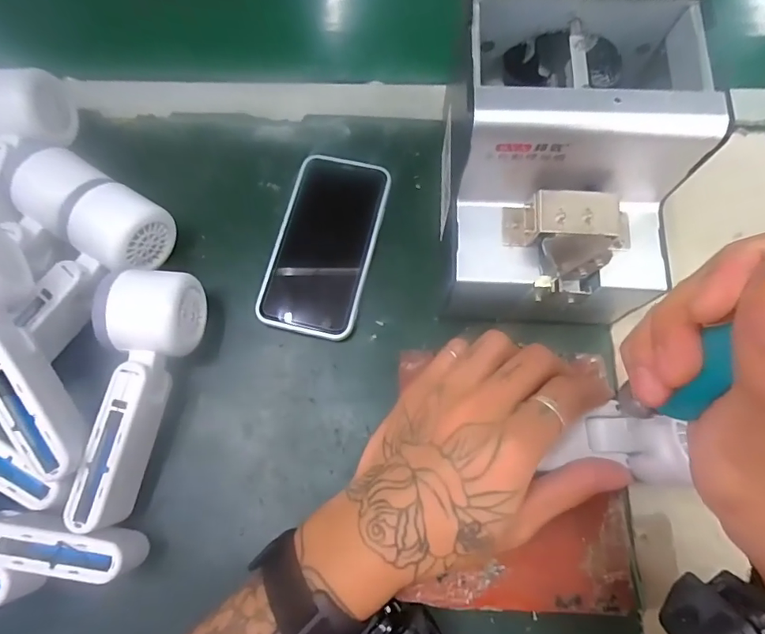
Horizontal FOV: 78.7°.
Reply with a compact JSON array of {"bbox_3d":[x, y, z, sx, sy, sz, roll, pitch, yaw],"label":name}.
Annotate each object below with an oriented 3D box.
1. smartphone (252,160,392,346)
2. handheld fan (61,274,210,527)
[{"bbox_3d":[-0.043,-0.057,0.361,0.074,0.010,0.143,12,75,5],"label":"smartphone"},{"bbox_3d":[-0.167,0.049,0.310,0.051,0.055,0.163,9,75,4],"label":"handheld fan"}]

